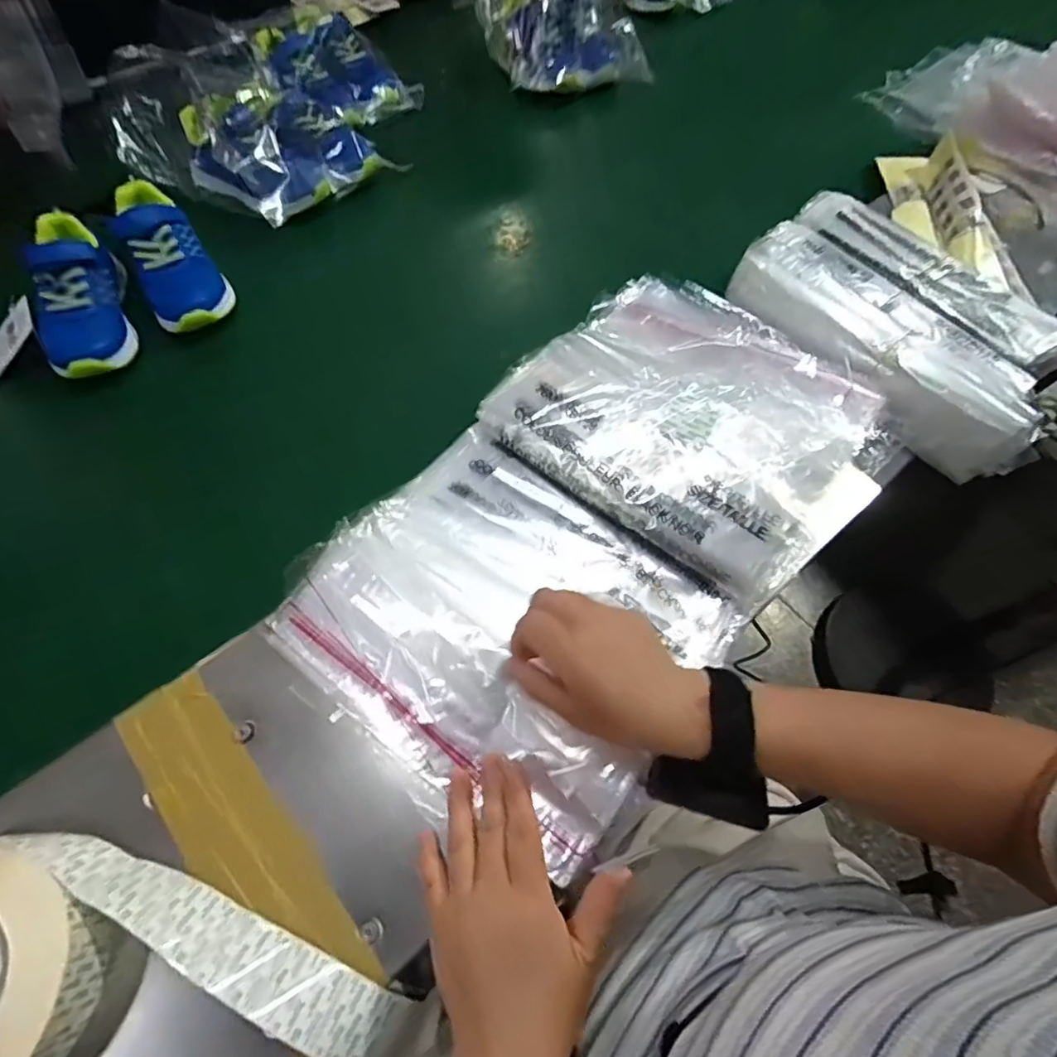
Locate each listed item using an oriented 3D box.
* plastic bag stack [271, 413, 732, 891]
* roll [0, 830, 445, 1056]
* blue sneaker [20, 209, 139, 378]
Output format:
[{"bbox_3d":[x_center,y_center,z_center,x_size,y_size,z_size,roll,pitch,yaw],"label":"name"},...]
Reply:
[{"bbox_3d":[-0.015,0.061,0.422,0.274,0.020,0.230,35,68,15],"label":"plastic bag stack"},{"bbox_3d":[-0.217,0.240,0.318,0.306,0.066,0.131,-3,64,-5],"label":"roll"},{"bbox_3d":[-0.428,-0.226,0.551,0.075,0.077,0.176,-16,77,-9],"label":"blue sneaker"}]

